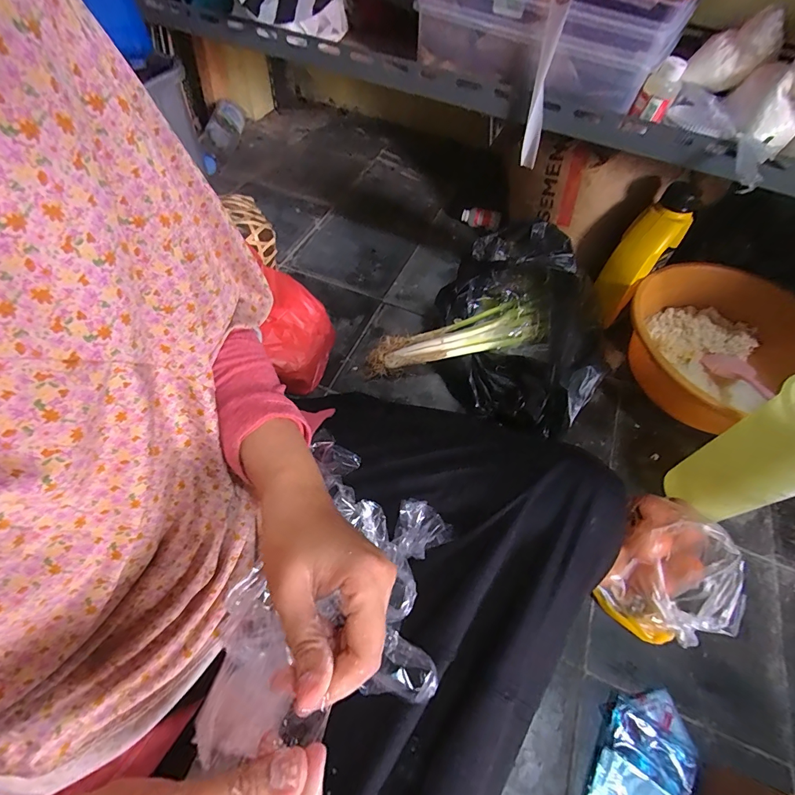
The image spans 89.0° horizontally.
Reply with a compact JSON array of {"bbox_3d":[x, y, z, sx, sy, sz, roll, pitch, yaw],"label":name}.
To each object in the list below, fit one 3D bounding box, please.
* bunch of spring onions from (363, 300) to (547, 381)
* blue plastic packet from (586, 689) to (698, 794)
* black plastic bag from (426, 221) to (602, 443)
[{"bbox_3d":[0.072,-0.082,0.560,0.256,0.048,0.060,-13,57,12],"label":"bunch of spring onions"},{"bbox_3d":[0.224,0.352,0.373,0.076,0.016,0.150,30,61,15],"label":"blue plastic packet"},{"bbox_3d":[0.153,-0.071,0.534,0.210,0.191,0.208,12,58,4],"label":"black plastic bag"}]

